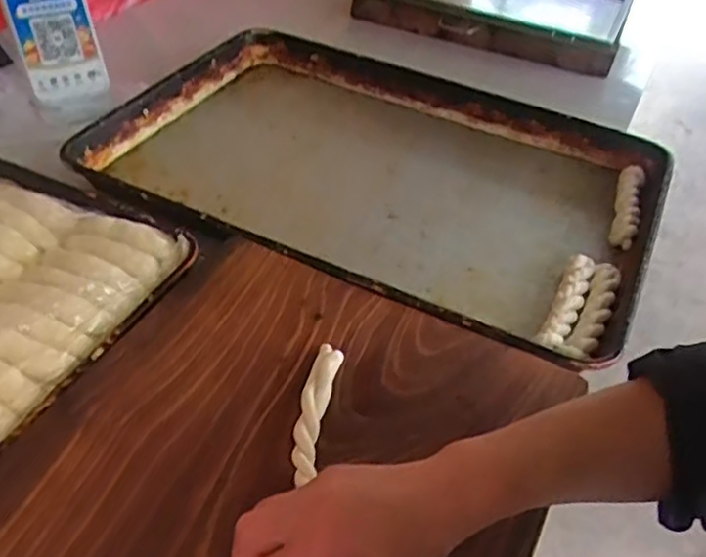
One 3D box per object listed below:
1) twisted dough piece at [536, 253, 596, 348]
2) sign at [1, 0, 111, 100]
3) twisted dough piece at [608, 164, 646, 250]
[{"bbox_3d":[0.203,0.027,0.649,0.026,0.030,0.144,20,45,18],"label":"twisted dough piece"},{"bbox_3d":[-0.362,-0.291,0.833,0.095,0.132,0.013,-17,17,-18],"label":"sign"},{"bbox_3d":[0.309,-0.083,0.768,0.027,0.026,0.133,18,43,13],"label":"twisted dough piece"}]

